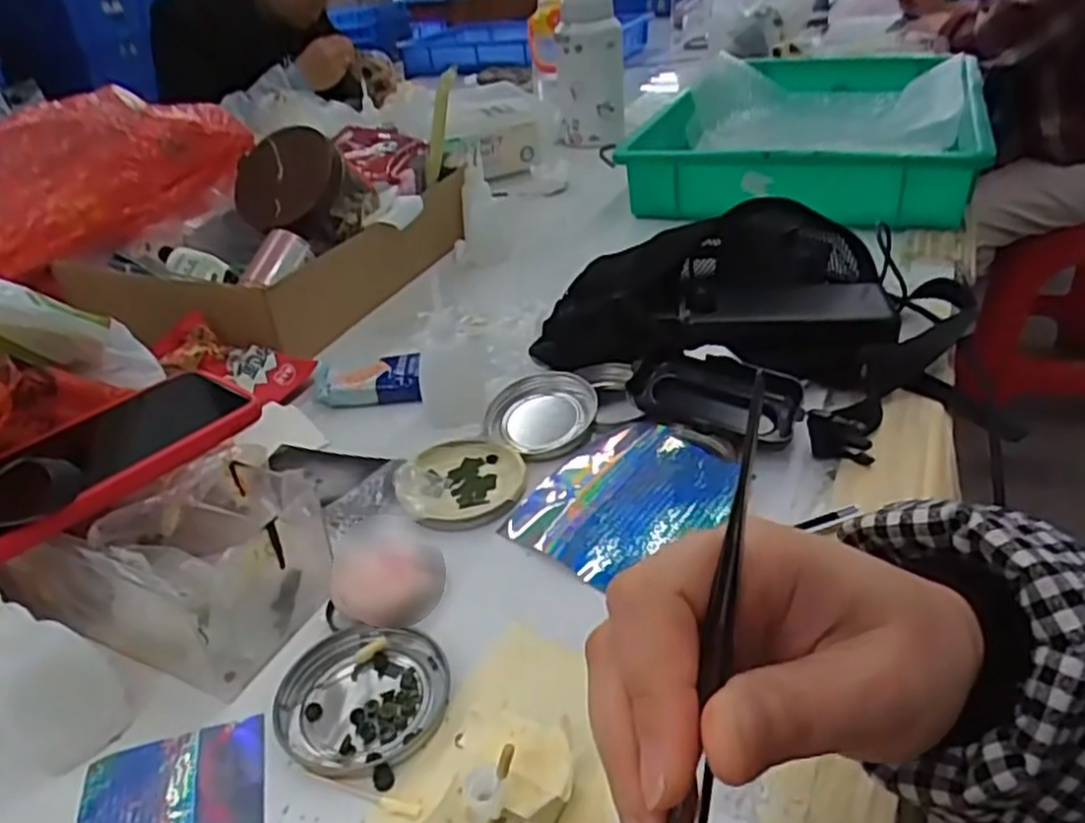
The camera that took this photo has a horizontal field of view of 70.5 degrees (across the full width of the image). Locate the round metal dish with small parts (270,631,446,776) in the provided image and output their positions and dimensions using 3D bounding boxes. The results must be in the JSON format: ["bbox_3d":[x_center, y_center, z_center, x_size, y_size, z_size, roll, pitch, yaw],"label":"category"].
[{"bbox_3d":[-0.085,0.136,0.363,0.079,0.008,0.076,-3,33,2],"label":"round metal dish with small parts"}]

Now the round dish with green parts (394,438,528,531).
[{"bbox_3d":[-0.053,0.044,0.491,0.079,0.012,0.086,-3,33,2],"label":"round dish with green parts"}]

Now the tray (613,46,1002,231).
[{"bbox_3d":[0.357,-0.390,1.002,0.353,0.076,0.602,10,37,21],"label":"tray"}]

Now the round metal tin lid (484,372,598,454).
[{"bbox_3d":[-0.001,-0.001,0.540,0.077,0.013,0.083,-3,33,2],"label":"round metal tin lid"}]

